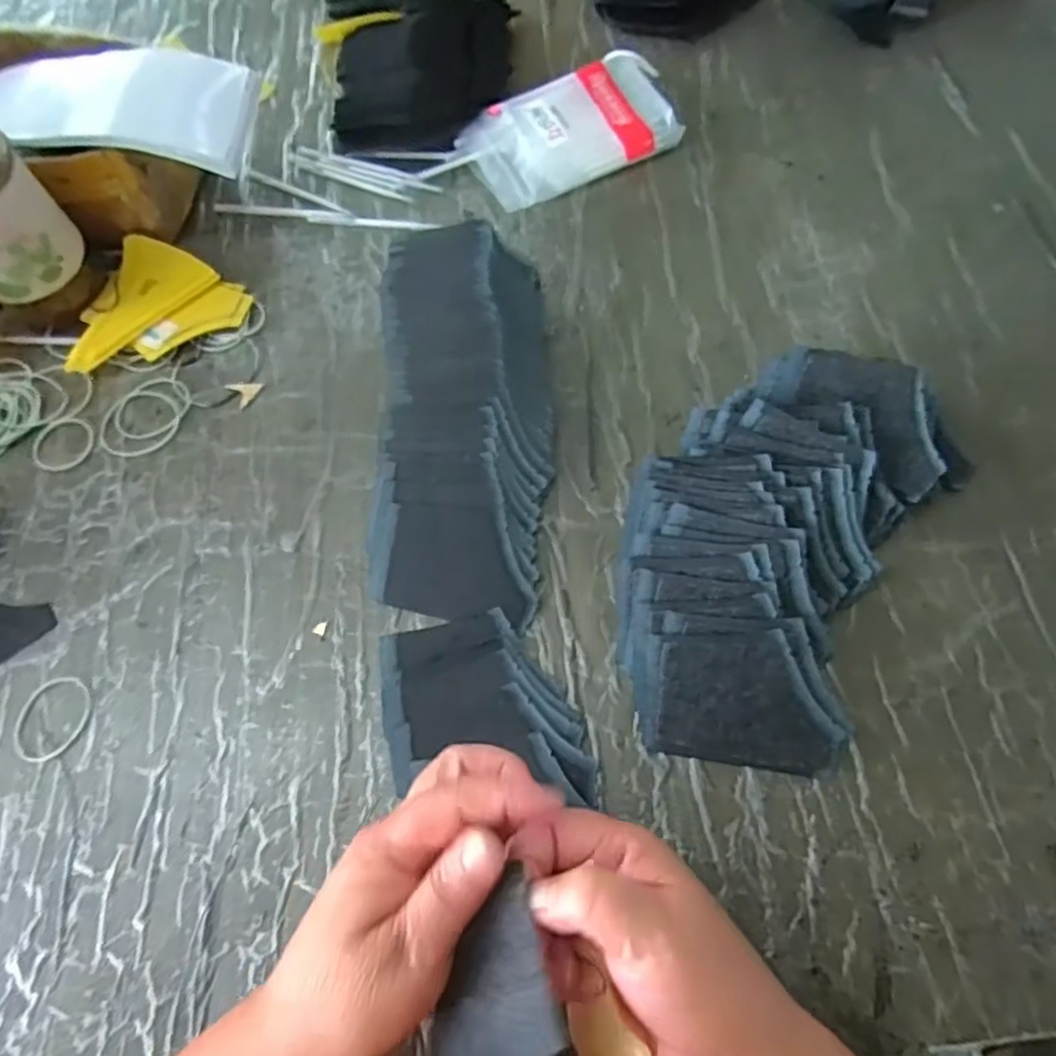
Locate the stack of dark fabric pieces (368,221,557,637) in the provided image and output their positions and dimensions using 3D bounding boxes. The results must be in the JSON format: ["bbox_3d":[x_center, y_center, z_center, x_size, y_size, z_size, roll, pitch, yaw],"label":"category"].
[{"bbox_3d":[-0.042,-0.075,0.467,0.112,0.045,0.266,-1,79,3],"label":"stack of dark fabric pieces"}]

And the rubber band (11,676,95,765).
[{"bbox_3d":[-0.280,0.112,0.408,0.040,0.004,0.049,15,68,10],"label":"rubber band"}]

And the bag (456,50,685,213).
[{"bbox_3d":[0.035,-0.333,0.582,0.176,0.030,0.102,-27,67,-9],"label":"bag"}]

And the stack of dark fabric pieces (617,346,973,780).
[{"bbox_3d":[0.143,0.007,0.410,0.162,0.048,0.258,27,70,14],"label":"stack of dark fabric pieces"}]

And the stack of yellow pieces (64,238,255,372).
[{"bbox_3d":[-0.280,-0.157,0.519,0.109,0.022,0.118,17,68,11],"label":"stack of yellow pieces"}]

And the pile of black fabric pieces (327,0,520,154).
[{"bbox_3d":[-0.099,-0.414,0.610,0.161,0.046,0.198,2,66,4],"label":"pile of black fabric pieces"}]

